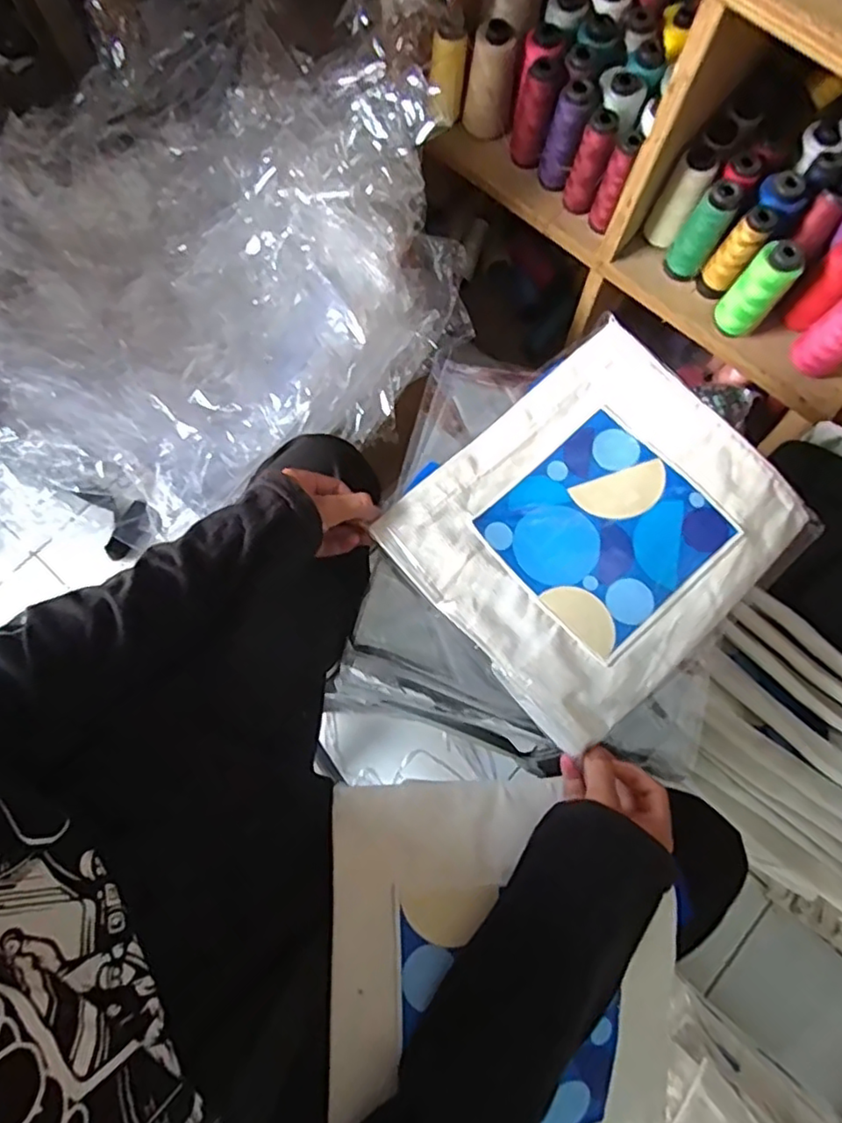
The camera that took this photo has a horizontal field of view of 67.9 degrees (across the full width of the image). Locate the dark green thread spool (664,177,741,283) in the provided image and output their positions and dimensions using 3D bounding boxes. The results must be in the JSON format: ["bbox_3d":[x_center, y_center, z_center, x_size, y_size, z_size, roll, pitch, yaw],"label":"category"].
[{"bbox_3d":[0.316,-0.369,0.709,0.041,0.119,0.042,0,77,-1],"label":"dark green thread spool"}]

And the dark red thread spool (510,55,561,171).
[{"bbox_3d":[0.134,-0.527,0.739,0.043,0.104,0.054,14,77,2],"label":"dark red thread spool"}]

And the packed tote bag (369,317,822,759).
[{"bbox_3d":[0.143,-0.029,0.506,0.282,0.027,0.248,-40,81,-9],"label":"packed tote bag"}]

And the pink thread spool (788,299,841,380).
[{"bbox_3d":[0.458,-0.250,0.680,0.045,0.108,0.054,-38,81,-9],"label":"pink thread spool"}]

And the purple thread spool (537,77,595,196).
[{"bbox_3d":[0.167,-0.495,0.731,0.039,0.108,0.043,14,77,2],"label":"purple thread spool"}]

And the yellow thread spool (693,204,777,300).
[{"bbox_3d":[0.348,-0.342,0.697,0.034,0.111,0.033,0,77,-1],"label":"yellow thread spool"}]

